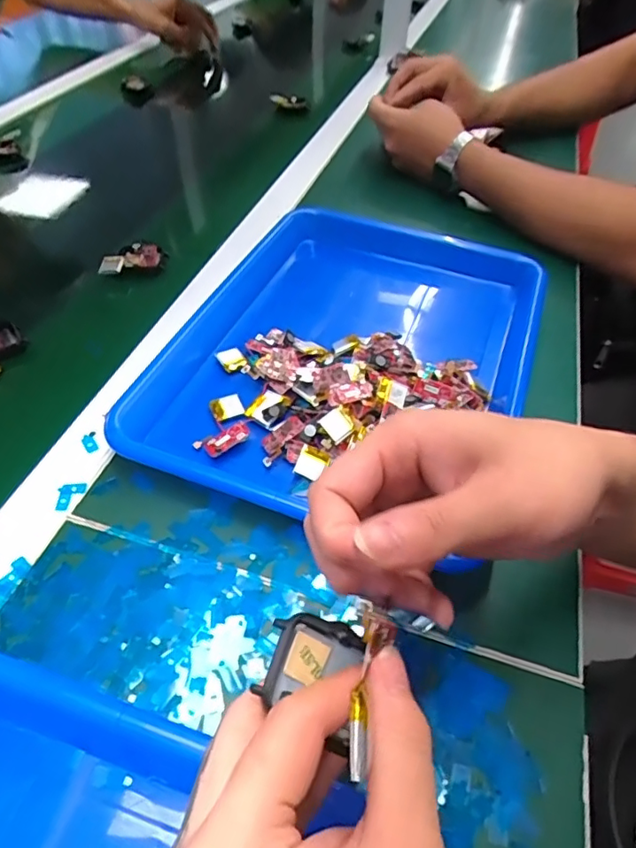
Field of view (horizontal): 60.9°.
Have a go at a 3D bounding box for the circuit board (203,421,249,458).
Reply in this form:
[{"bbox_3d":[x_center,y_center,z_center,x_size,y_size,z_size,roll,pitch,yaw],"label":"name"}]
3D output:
[{"bbox_3d":[-0.061,0.010,0.357,0.030,0.004,0.019,-32,48,-9],"label":"circuit board"}]

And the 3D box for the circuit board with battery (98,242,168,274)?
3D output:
[{"bbox_3d":[-0.173,-0.156,0.508,0.061,0.010,0.041,-13,52,-14],"label":"circuit board with battery"}]

